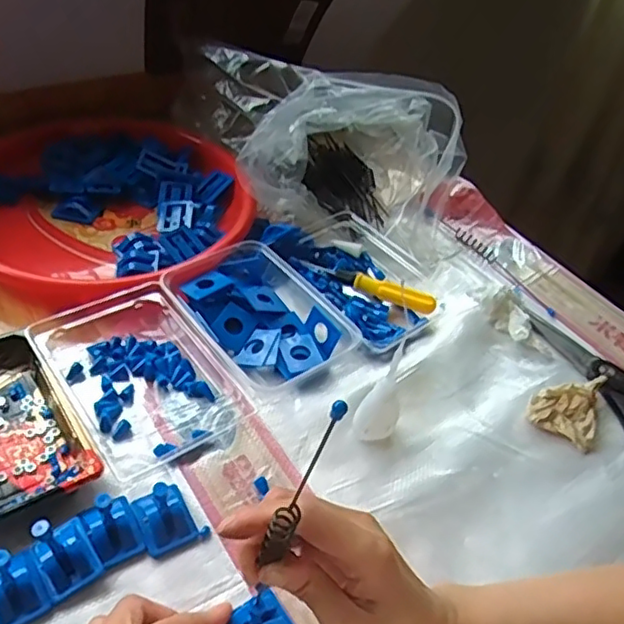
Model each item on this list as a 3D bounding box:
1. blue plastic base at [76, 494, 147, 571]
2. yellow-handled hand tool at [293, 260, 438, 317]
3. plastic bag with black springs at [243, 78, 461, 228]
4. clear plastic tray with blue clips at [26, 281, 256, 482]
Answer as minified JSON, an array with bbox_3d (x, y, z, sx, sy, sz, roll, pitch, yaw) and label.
[{"bbox_3d":[-0.128,0.132,0.399,0.031,0.040,0.044,-26,52,-31],"label":"blue plastic base"},{"bbox_3d":[0.052,-0.031,0.607,0.141,0.014,0.017,23,45,16],"label":"yellow-handled hand tool"},{"bbox_3d":[0.048,-0.177,0.684,0.194,0.106,0.178,25,45,19],"label":"plastic bag with black springs"},{"bbox_3d":[-0.143,0.041,0.499,0.112,0.029,0.175,-27,52,-32],"label":"clear plastic tray with blue clips"}]

